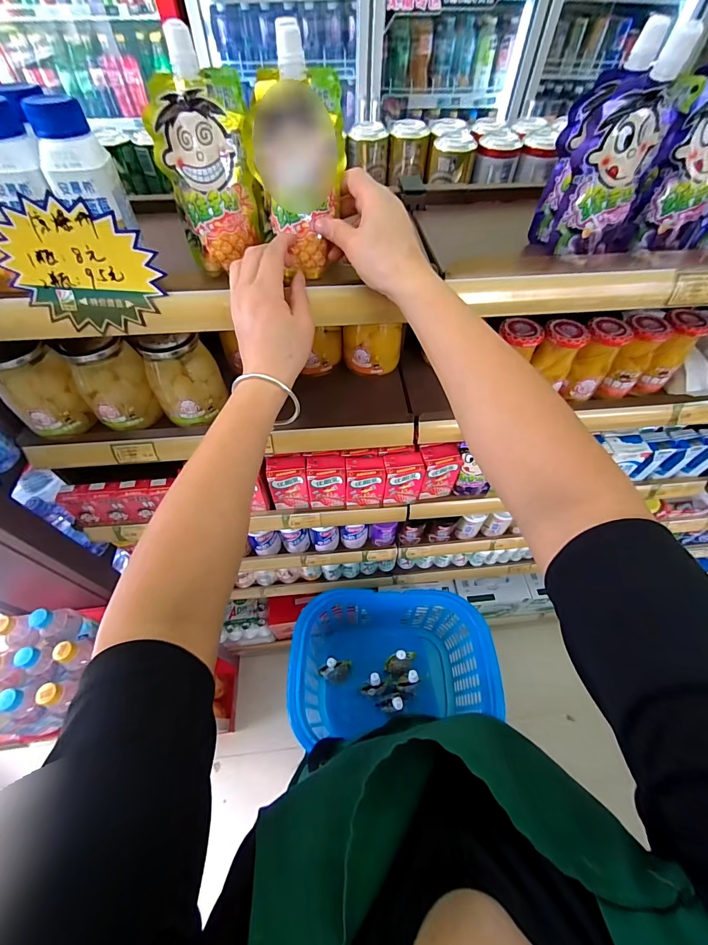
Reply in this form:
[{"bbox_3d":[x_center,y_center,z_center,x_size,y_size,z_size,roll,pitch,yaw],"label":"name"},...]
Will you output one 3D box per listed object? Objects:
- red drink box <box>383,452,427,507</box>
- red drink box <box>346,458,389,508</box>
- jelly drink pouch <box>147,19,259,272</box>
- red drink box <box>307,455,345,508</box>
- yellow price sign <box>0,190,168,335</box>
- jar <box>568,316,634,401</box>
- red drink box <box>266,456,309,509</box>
[{"bbox_3d":[0.086,0.013,0.661,0.066,0.101,0.043,-4,56,-3],"label":"red drink box"},{"bbox_3d":[0.020,0.020,0.661,0.067,0.104,0.043,-3,55,-2],"label":"red drink box"},{"bbox_3d":[-0.133,-0.274,0.340,0.079,0.147,0.061,-19,57,-12],"label":"jelly drink pouch"},{"bbox_3d":[-0.048,0.019,0.656,0.065,0.100,0.047,-1,55,-1],"label":"red drink box"},{"bbox_3d":[-0.264,-0.197,0.358,0.136,0.109,0.009,-6,44,-2],"label":"yellow price sign"},{"bbox_3d":[0.353,-0.166,0.547,0.062,0.109,0.067,0,55,0],"label":"jar"},{"bbox_3d":[-0.114,0.021,0.653,0.065,0.098,0.047,-6,56,-4],"label":"red drink box"}]

